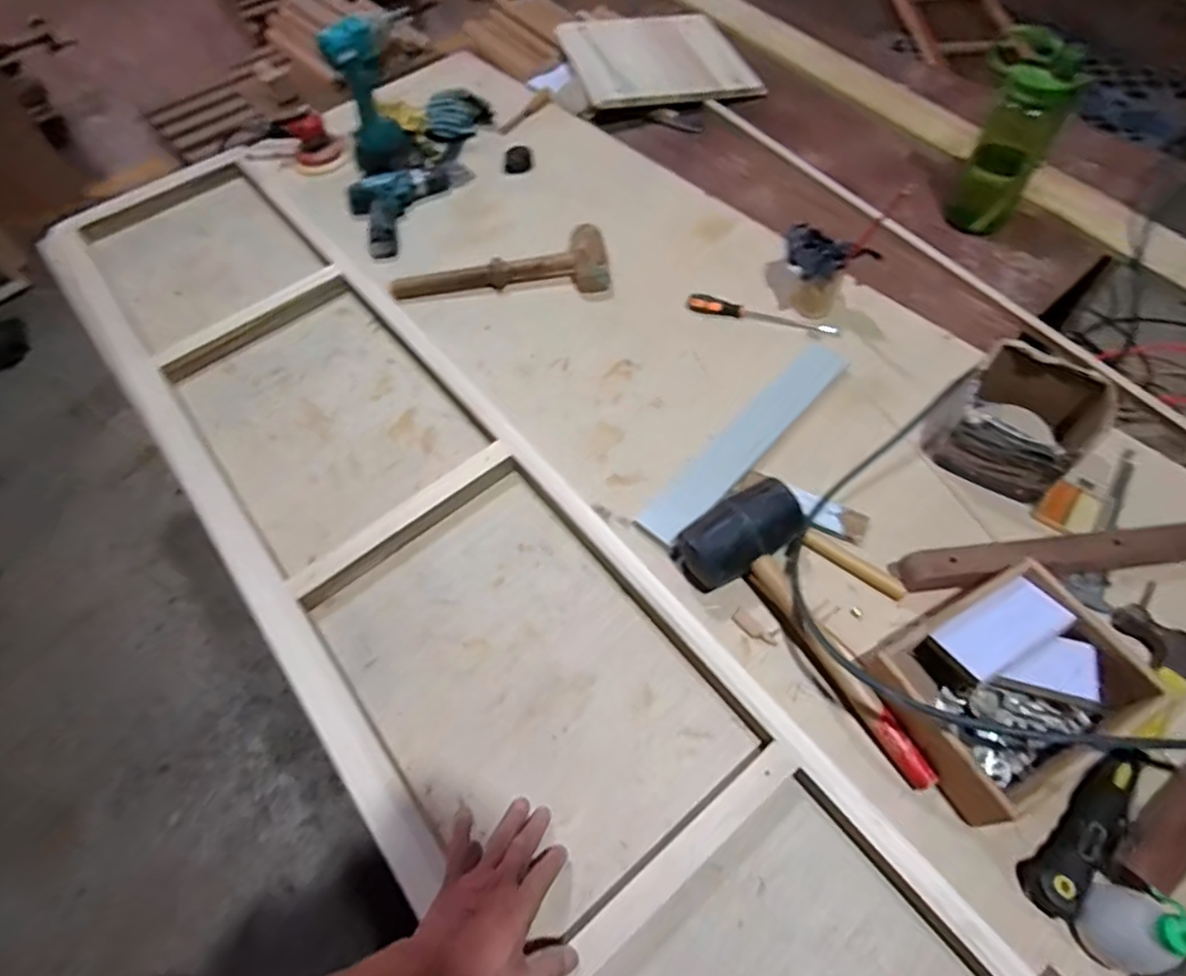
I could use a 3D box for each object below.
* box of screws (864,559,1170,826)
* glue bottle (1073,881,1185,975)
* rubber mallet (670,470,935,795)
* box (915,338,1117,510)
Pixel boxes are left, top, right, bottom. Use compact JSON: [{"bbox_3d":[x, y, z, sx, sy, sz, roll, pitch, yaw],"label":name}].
[{"bbox_3d":[0.409,0.193,0.627,0.224,0.075,0.169,-27,61,-11],"label":"box of screws"},{"bbox_3d":[0.459,0.368,0.526,0.062,0.117,0.062,-42,65,-19],"label":"glue bottle"},{"bbox_3d":[0.251,0.145,0.687,0.137,0.082,0.346,-34,63,-15],"label":"rubber mallet"},{"bbox_3d":[0.525,-0.083,0.788,0.154,0.103,0.148,34,67,22],"label":"box"}]

